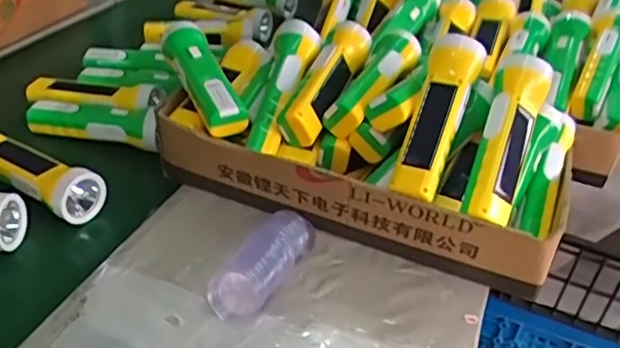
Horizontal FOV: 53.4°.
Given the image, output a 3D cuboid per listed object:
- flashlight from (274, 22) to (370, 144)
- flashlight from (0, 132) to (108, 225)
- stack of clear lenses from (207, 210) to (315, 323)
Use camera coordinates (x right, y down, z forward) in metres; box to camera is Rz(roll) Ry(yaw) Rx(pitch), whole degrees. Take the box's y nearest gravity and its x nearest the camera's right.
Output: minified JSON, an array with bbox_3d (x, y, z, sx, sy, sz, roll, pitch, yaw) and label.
[{"bbox_3d":[0.020,-0.102,0.655,0.044,0.052,0.171,18,50,16],"label":"flashlight"},{"bbox_3d":[-0.289,0.003,0.640,0.169,0.047,0.057,25,39,25],"label":"flashlight"},{"bbox_3d":[-0.040,0.077,0.562,0.049,0.038,0.131,21,37,20],"label":"stack of clear lenses"}]

